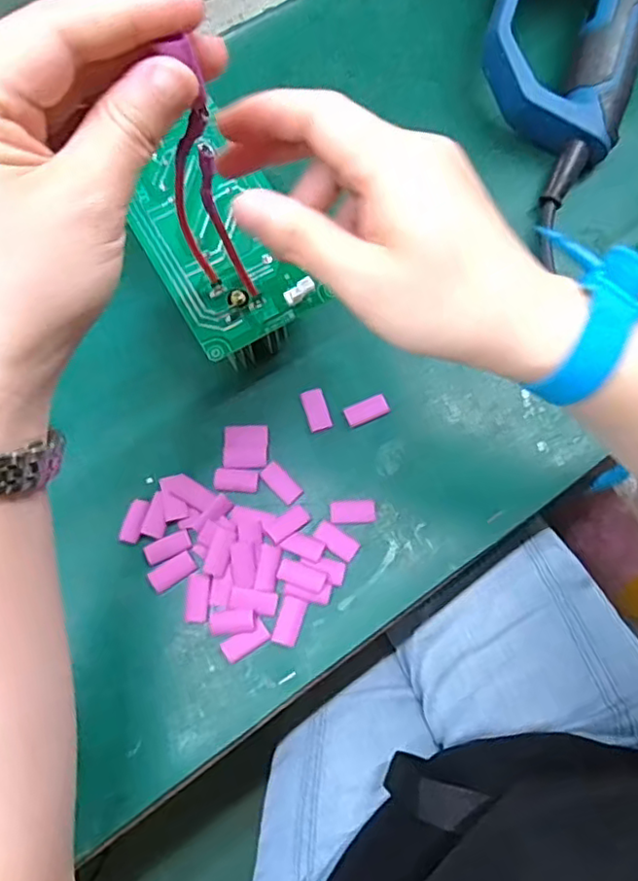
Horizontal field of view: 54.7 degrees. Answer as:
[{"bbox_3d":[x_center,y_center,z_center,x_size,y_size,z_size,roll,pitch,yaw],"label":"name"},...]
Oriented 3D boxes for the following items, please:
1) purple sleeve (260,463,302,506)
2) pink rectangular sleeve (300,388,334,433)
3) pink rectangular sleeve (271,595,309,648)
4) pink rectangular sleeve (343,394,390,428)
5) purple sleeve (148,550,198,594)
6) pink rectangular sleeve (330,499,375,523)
[{"bbox_3d":[-0.021,0.024,0.350,0.013,0.004,0.025,-43,77,-13],"label":"purple sleeve"},{"bbox_3d":[-0.002,-0.019,0.363,0.013,0.004,0.026,-17,73,-6],"label":"pink rectangular sleeve"},{"bbox_3d":[-0.016,0.096,0.326,0.014,0.004,0.024,18,73,5],"label":"pink rectangular sleeve"},{"bbox_3d":[0.028,-0.018,0.362,0.025,0.004,0.012,-20,74,-7],"label":"pink rectangular sleeve"},{"bbox_3d":[-0.080,0.071,0.336,0.025,0.004,0.013,-34,76,-10],"label":"purple sleeve"},{"bbox_3d":[0.019,0.039,0.345,0.025,0.004,0.013,-3,72,-1],"label":"pink rectangular sleeve"}]

